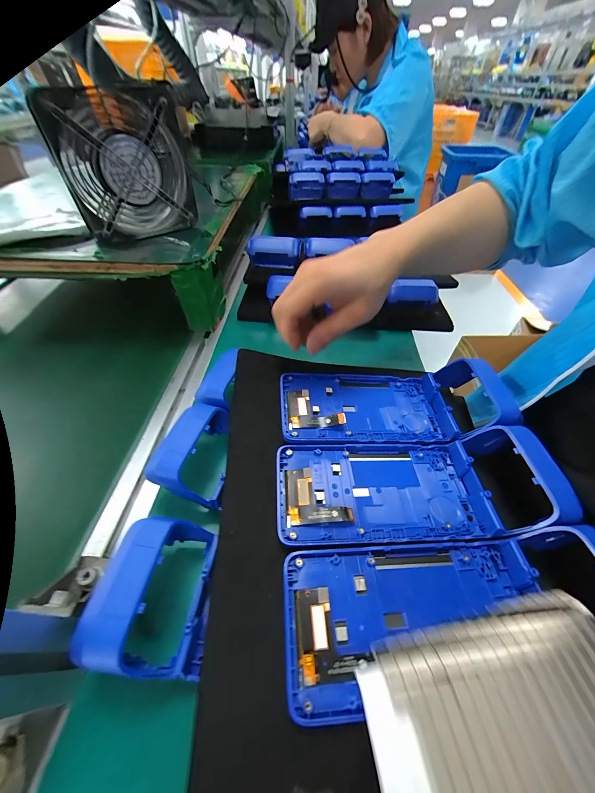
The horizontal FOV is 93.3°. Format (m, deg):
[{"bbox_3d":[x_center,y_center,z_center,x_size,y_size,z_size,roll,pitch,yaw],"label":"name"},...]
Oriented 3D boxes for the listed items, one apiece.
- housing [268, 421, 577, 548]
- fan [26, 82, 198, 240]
[{"bbox_3d":[0.088,0.065,0.223,0.206,0.033,0.083,-2,48,-2],"label":"housing"},{"bbox_3d":[-0.221,-0.297,0.374,0.153,0.156,0.059,-30,55,-24],"label":"fan"}]

